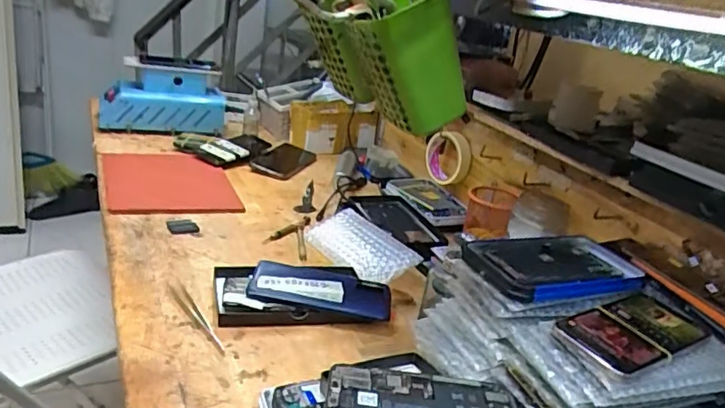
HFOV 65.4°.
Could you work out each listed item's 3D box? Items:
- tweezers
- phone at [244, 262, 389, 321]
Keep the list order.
[{"bbox_3d":[-0.174,0.120,0.604,0.018,0.004,0.127,-9,28,-38],"label":"tweezers"},{"bbox_3d":[-0.048,0.099,0.668,0.164,0.011,0.076,11,31,-1],"label":"phone"}]

